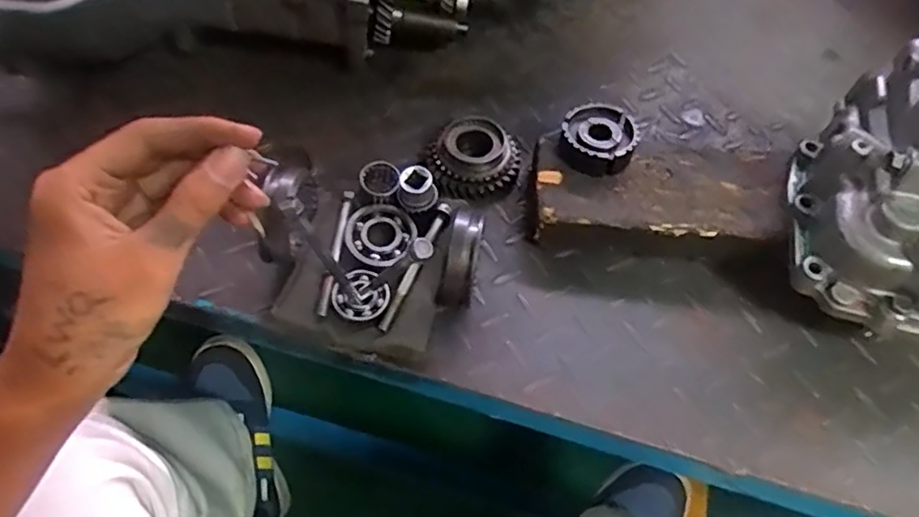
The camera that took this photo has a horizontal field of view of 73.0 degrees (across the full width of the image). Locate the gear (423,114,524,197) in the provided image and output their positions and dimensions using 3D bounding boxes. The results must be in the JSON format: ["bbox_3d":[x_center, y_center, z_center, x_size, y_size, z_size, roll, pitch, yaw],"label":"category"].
[{"bbox_3d":[0.011,-0.083,0.528,0.078,0.040,0.067,4,59,0],"label":"gear"}]

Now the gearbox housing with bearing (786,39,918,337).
[{"bbox_3d":[0.305,-0.057,0.400,0.122,0.137,0.170,13,60,5],"label":"gearbox housing with bearing"}]

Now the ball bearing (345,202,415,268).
[{"bbox_3d":[-0.059,-0.018,0.464,0.050,0.014,0.048,1,59,-2],"label":"ball bearing"}]

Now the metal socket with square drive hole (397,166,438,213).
[{"bbox_3d":[-0.031,-0.051,0.465,0.027,0.026,0.024,13,60,5],"label":"metal socket with square drive hole"}]

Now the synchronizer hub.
[{"bbox_3d":[0.109,-0.094,0.491,0.058,0.025,0.056,1,59,-2],"label":"synchronizer hub"}]

